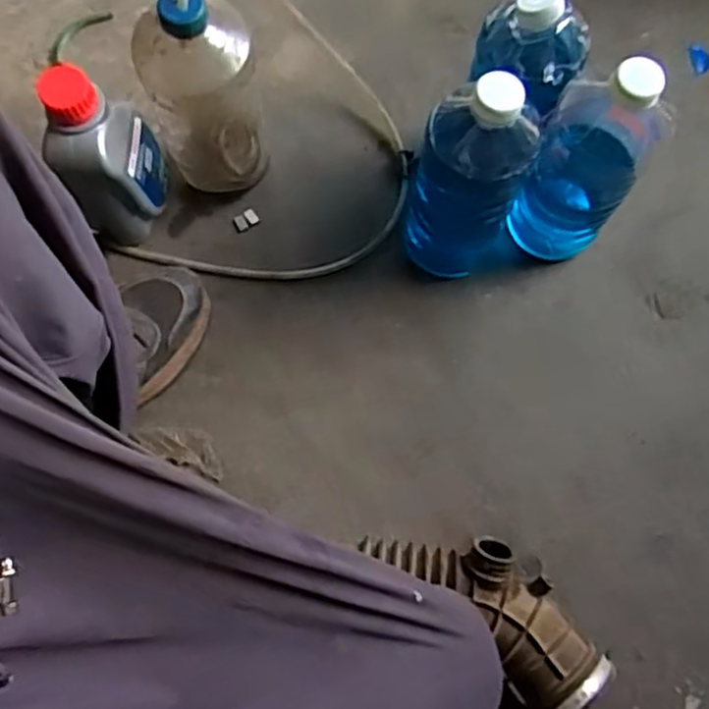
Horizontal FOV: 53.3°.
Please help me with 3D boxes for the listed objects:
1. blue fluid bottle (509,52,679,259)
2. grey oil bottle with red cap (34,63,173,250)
[{"bbox_3d":[0.229,-0.193,0.680,0.102,0.257,0.103,33,76,7],"label":"blue fluid bottle"},{"bbox_3d":[-0.240,-0.183,0.693,0.083,0.225,0.090,-8,75,-4],"label":"grey oil bottle with red cap"}]

